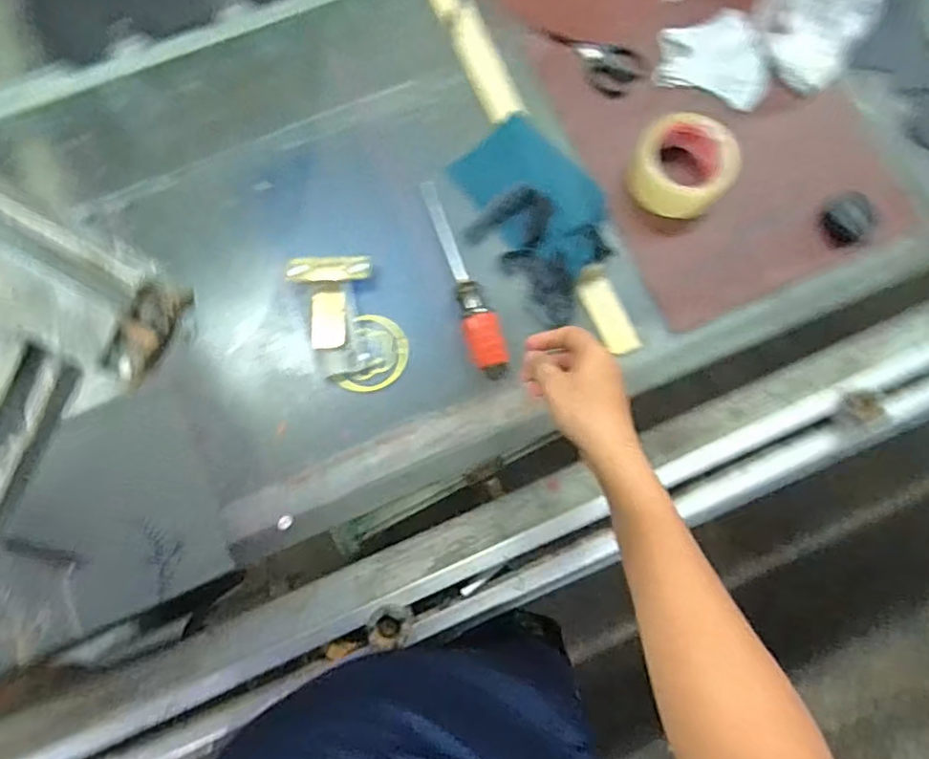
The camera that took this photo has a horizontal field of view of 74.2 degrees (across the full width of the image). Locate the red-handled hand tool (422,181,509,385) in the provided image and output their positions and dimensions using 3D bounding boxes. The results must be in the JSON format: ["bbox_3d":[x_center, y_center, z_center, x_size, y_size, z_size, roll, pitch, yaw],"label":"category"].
[{"bbox_3d":[0.002,-0.109,0.638,0.036,0.029,0.221,-16,75,-4],"label":"red-handled hand tool"}]

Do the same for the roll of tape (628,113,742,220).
[{"bbox_3d":[0.233,-0.231,0.655,0.101,0.046,0.096,0,75,1],"label":"roll of tape"}]

